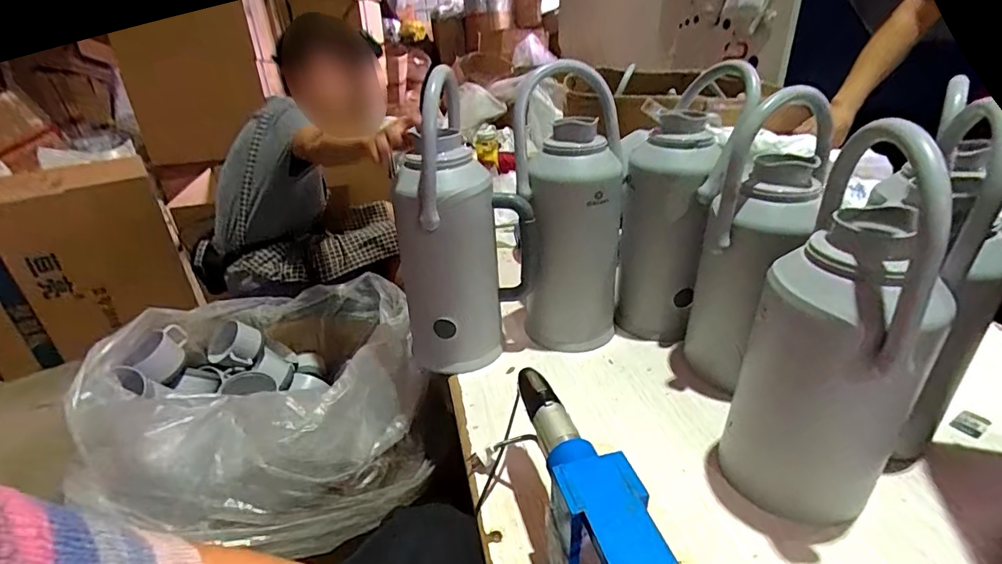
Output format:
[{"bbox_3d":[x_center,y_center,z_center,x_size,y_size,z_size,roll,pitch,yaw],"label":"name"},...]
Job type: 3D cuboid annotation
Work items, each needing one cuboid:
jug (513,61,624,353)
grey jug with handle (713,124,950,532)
[{"bbox_3d":[0.115,-0.105,0.822,0.175,0.444,0.165,1,29,8],"label":"jug"},{"bbox_3d":[0.358,0.064,0.518,0.159,0.438,0.129,22,37,38],"label":"grey jug with handle"}]

